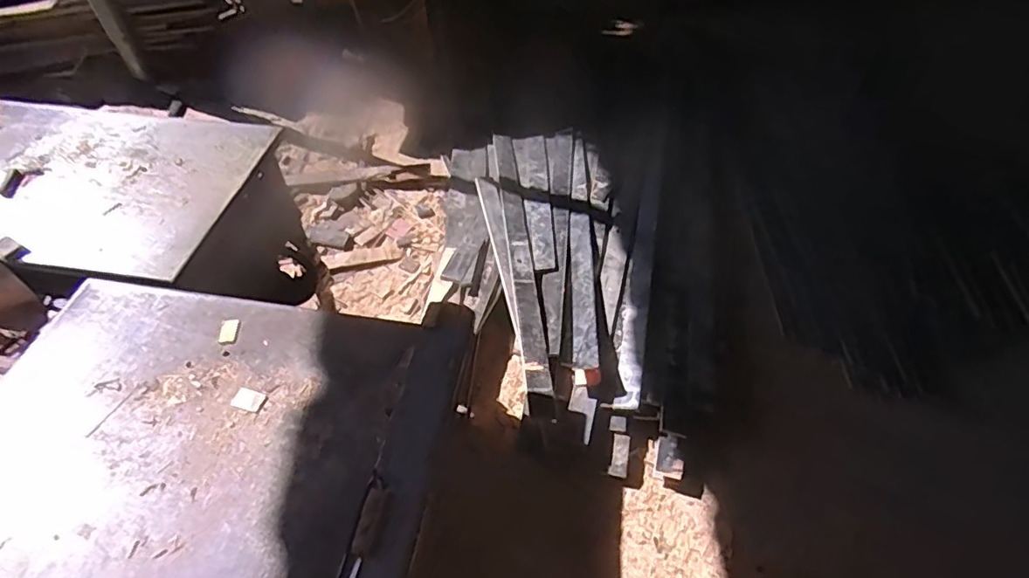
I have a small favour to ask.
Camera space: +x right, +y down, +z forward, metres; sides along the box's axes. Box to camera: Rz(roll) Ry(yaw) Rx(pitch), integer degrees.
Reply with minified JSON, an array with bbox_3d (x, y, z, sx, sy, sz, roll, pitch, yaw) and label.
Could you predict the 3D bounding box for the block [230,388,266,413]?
[{"bbox_3d":[-0.337,0.141,0.720,0.042,0.004,0.028,14,50,12],"label":"block"}]

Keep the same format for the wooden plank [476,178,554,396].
[{"bbox_3d":[-0.002,-0.048,1.656,0.083,0.029,0.815,-13,52,-3],"label":"wooden plank"}]

